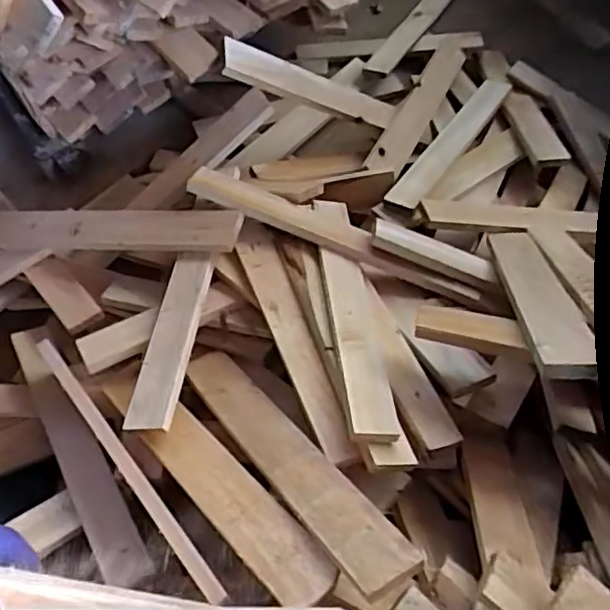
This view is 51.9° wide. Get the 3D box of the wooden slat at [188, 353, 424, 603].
[{"bbox_3d":[-0.036,0.191,0.842,0.081,0.015,0.509,-19,32,-26],"label":"wooden slat"}]

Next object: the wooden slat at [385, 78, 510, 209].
[{"bbox_3d":[0.318,-0.356,1.338,0.064,0.027,0.558,29,49,14],"label":"wooden slat"}]

